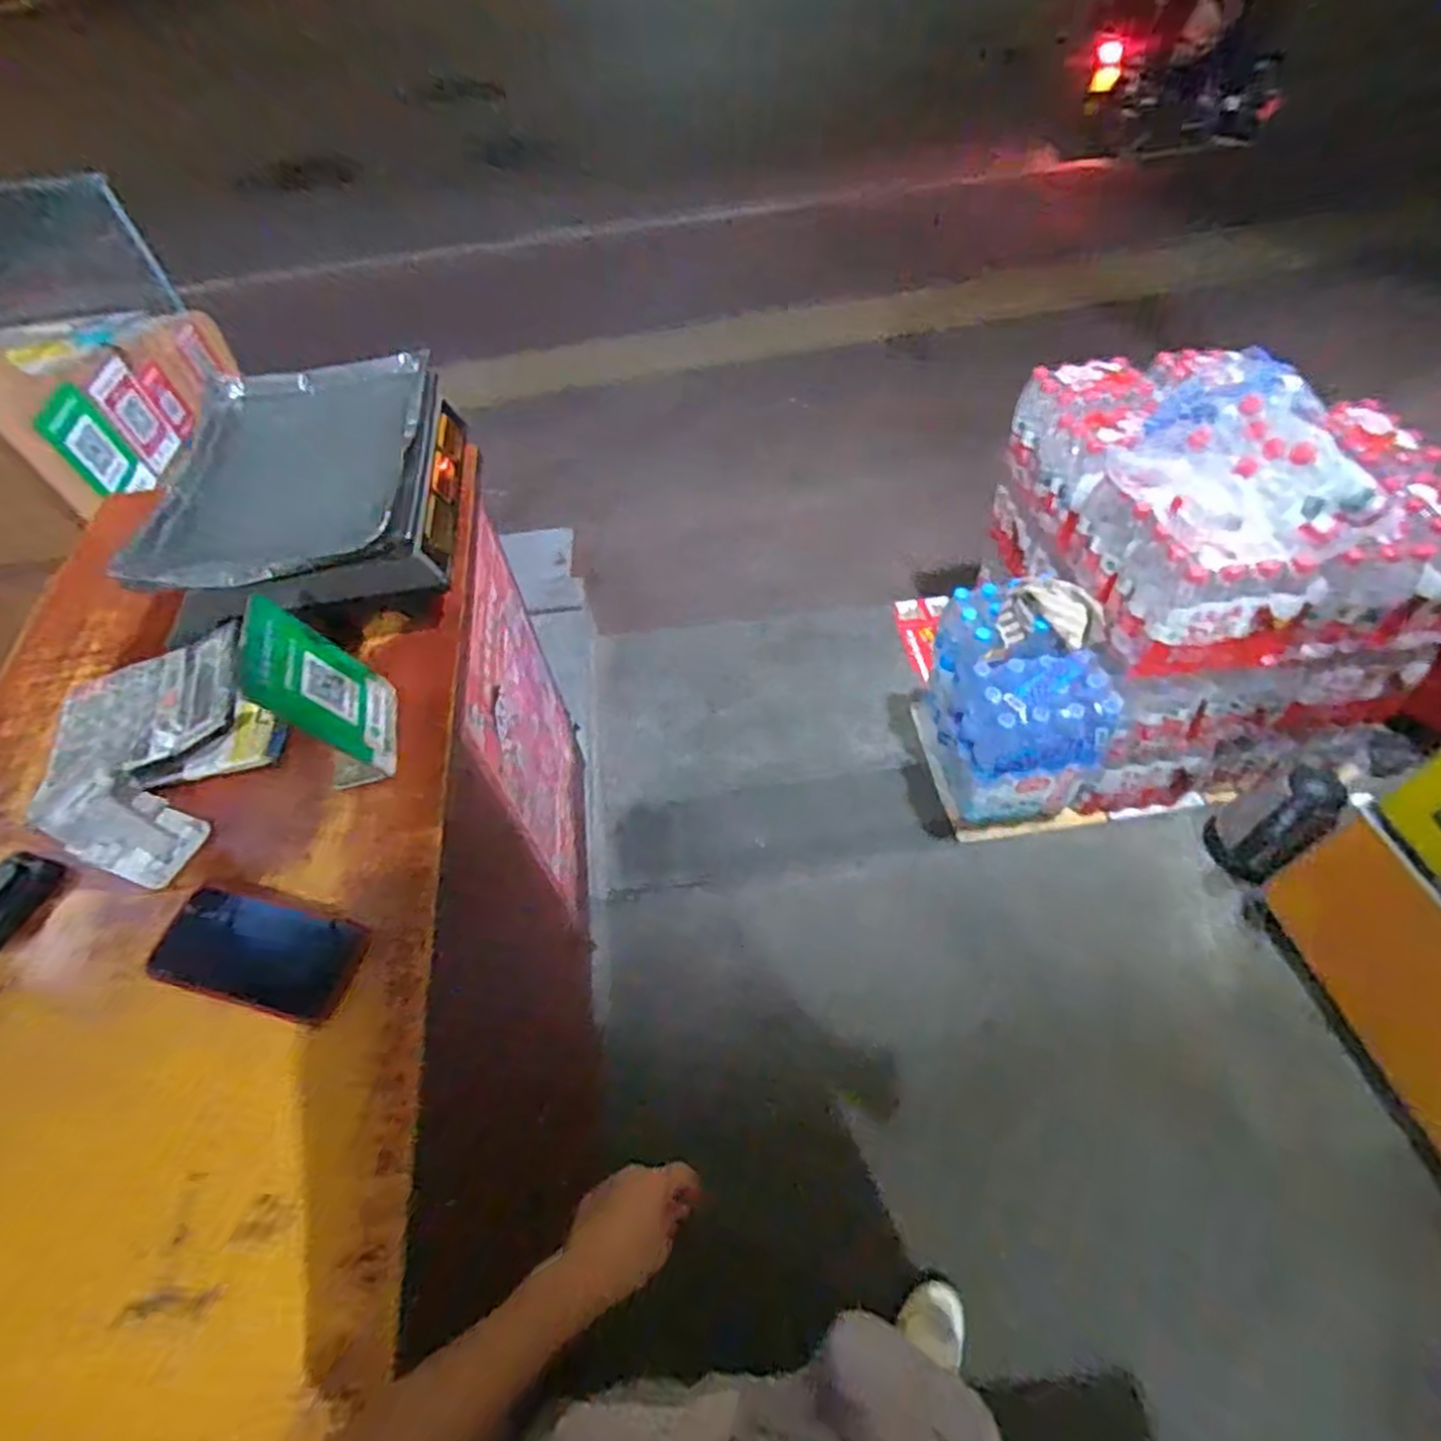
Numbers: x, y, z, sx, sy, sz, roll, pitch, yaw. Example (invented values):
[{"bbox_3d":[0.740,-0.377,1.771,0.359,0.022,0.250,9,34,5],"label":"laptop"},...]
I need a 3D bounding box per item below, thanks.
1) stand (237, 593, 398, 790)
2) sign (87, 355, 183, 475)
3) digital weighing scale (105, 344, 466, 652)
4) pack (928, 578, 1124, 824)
[{"bbox_3d":[-0.347,-0.026,0.629,0.063,0.142,0.103,-13,55,-5],"label":"stand"},{"bbox_3d":[-0.875,-0.454,1.072,0.008,0.148,0.093,0,59,0],"label":"sign"},{"bbox_3d":[-0.433,-0.254,0.777,0.268,0.116,0.363,-6,54,-1],"label":"digital weighing scale"},{"bbox_3d":[0.640,-0.039,1.586,0.282,0.403,0.362,-9,54,-3],"label":"pack"}]

